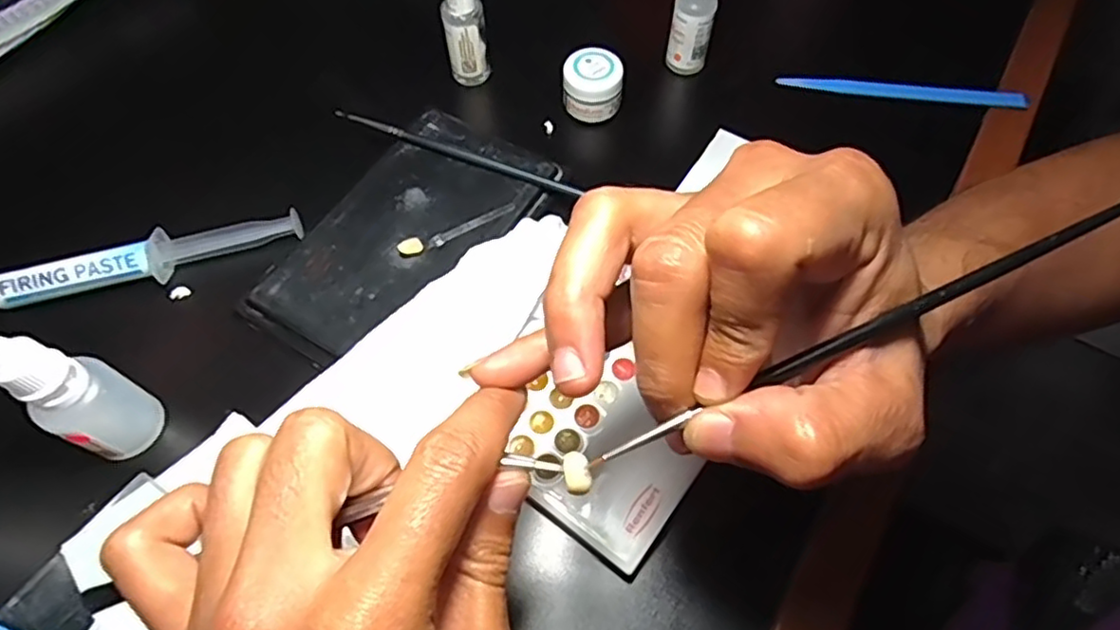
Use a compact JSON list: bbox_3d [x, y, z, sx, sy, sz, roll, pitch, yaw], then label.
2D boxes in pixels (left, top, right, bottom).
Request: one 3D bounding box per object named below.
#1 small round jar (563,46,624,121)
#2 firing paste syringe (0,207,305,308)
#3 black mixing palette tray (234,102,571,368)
[{"bbox_3d":[0.018,-0.128,0.361,0.032,0.024,0.030,0,61,-1],"label":"small round jar"},{"bbox_3d":[-0.201,-0.028,0.315,0.145,0.012,0.022,-15,62,-9],"label":"firing paste syringe"},{"bbox_3d":[-0.077,-0.041,0.320,0.081,0.010,0.150,32,65,16],"label":"black mixing palette tray"}]

